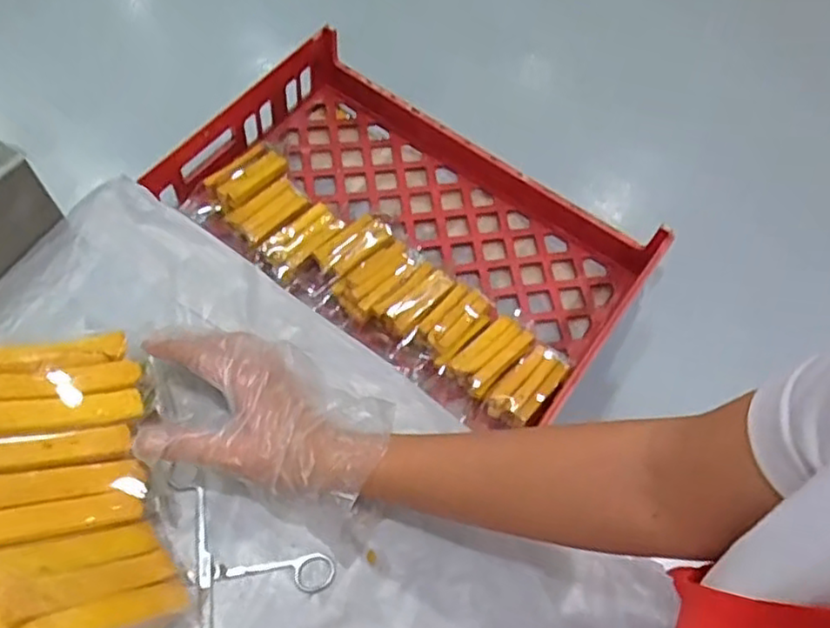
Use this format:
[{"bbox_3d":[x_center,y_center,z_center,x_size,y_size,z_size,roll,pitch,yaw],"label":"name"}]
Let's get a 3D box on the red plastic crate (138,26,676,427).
[{"bbox_3d":[-0.018,-0.139,1.126,0.740,0.129,0.423,33,64,14],"label":"red plastic crate"}]

